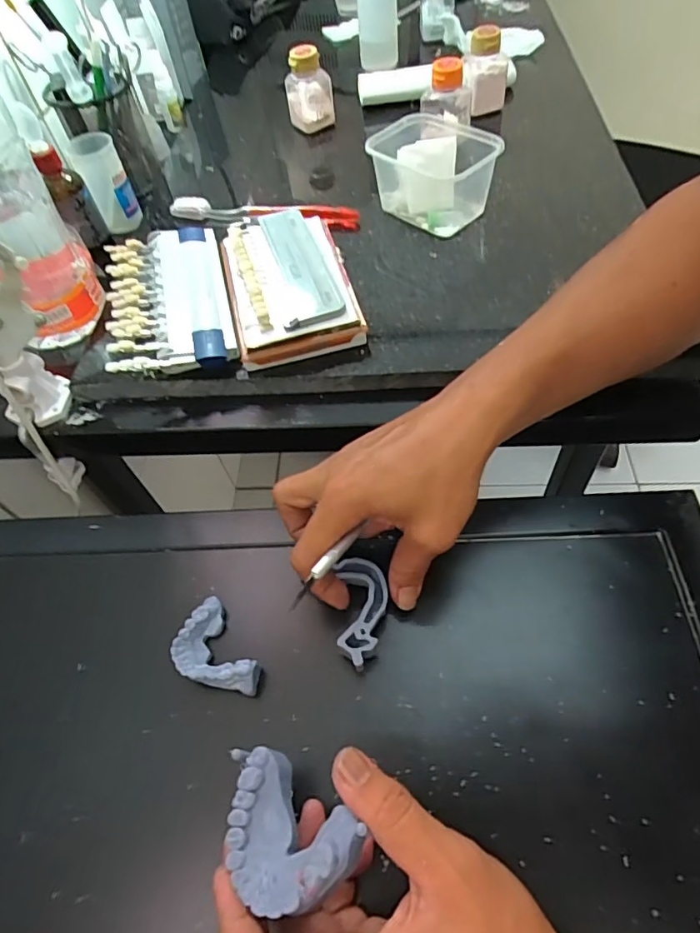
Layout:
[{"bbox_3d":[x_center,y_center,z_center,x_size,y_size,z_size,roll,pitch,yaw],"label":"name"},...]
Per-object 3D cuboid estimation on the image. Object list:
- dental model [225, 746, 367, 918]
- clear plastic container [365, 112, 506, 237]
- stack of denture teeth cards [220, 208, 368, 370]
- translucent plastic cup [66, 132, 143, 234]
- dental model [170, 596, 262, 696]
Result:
[{"bbox_3d":[-0.033,0.172,0.256,0.076,0.025,0.048,21,68,34],"label":"dental model"},{"bbox_3d":[0.076,-0.260,0.482,0.085,0.059,0.106,-39,61,-18],"label":"clear plastic container"},{"bbox_3d":[-0.052,-0.155,0.439,0.096,0.026,0.158,-14,56,-4],"label":"stack of denture teeth cards"},{"bbox_3d":[-0.250,-0.292,0.551,0.044,0.076,0.058,-25,57,-10],"label":"translucent plastic cup"},{"bbox_3d":[-0.089,0.124,0.351,0.041,0.022,0.068,-34,59,-16],"label":"dental model"}]

